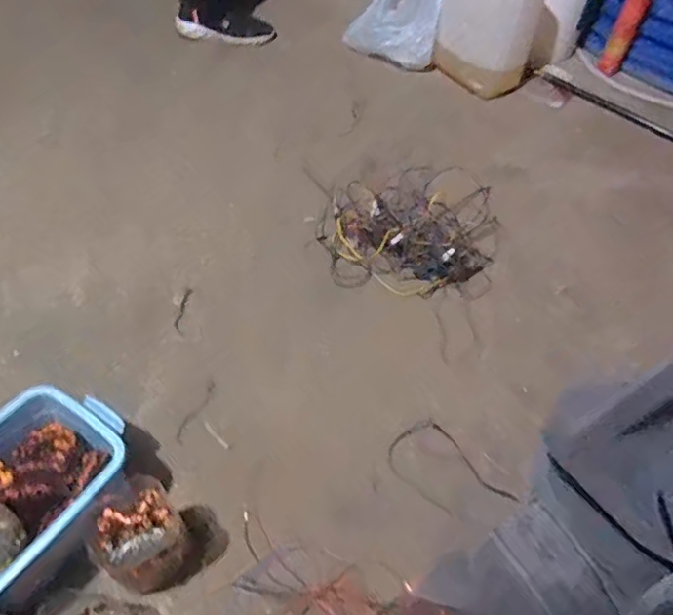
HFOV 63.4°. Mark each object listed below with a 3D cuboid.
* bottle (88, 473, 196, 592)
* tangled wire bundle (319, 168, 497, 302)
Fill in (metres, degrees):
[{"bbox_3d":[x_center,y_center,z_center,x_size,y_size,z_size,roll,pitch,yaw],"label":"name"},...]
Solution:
[{"bbox_3d":[-0.272,0.336,0.775,0.109,0.169,0.122,-30,61,-24],"label":"bottle"},{"bbox_3d":[0.163,-0.181,1.193,0.376,0.136,0.294,6,53,-1],"label":"tangled wire bundle"}]

